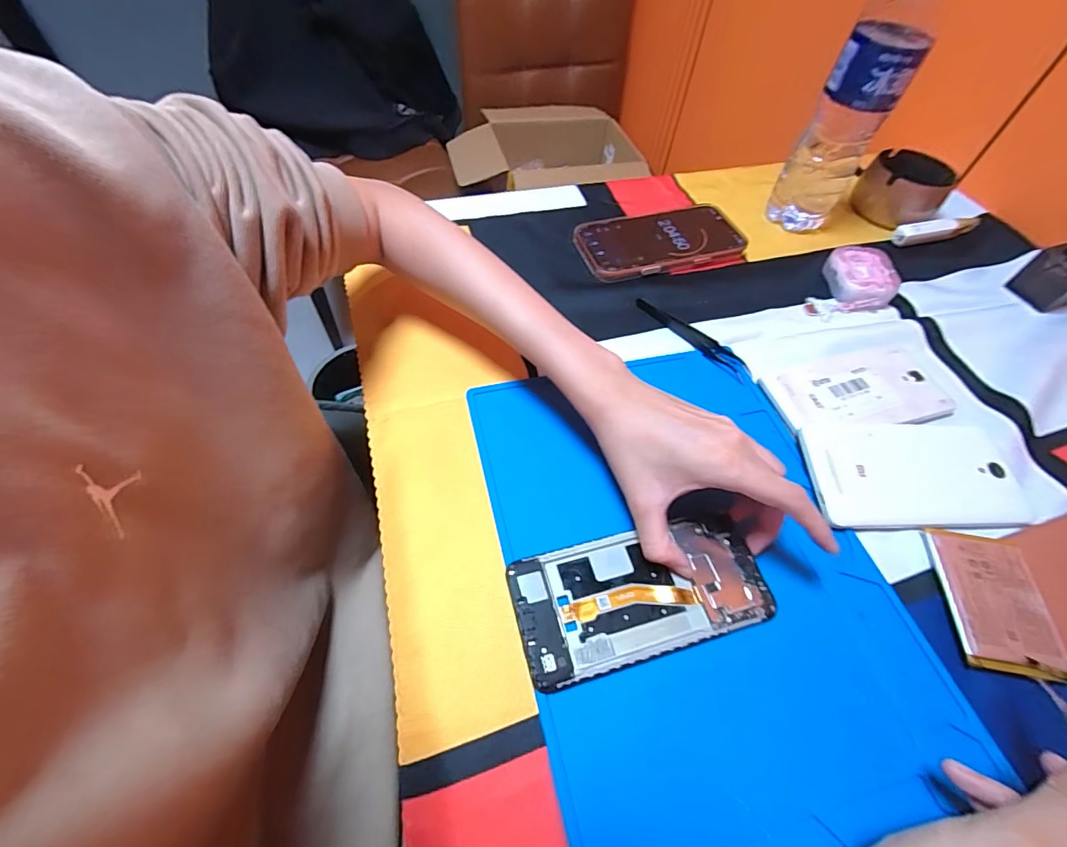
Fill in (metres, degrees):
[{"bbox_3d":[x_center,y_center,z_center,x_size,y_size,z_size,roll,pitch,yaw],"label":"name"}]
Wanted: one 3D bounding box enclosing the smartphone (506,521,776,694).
[{"bbox_3d":[0.064,0.101,0.273,0.148,0.006,0.070,-8,57,-10],"label":"smartphone"}]

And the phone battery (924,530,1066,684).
[{"bbox_3d":[0.279,0.109,0.282,0.055,0.010,0.080,9,56,3],"label":"phone battery"}]

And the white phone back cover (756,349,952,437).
[{"bbox_3d":[0.259,-0.022,0.368,0.151,0.012,0.065,-9,57,-9],"label":"white phone back cover"}]

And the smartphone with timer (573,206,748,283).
[{"bbox_3d":[0.126,-0.184,0.470,0.161,0.015,0.084,-14,58,-12],"label":"smartphone with timer"}]

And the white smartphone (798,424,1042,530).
[{"bbox_3d":[0.268,0.036,0.326,0.154,0.014,0.078,0,56,-3],"label":"white smartphone"}]

